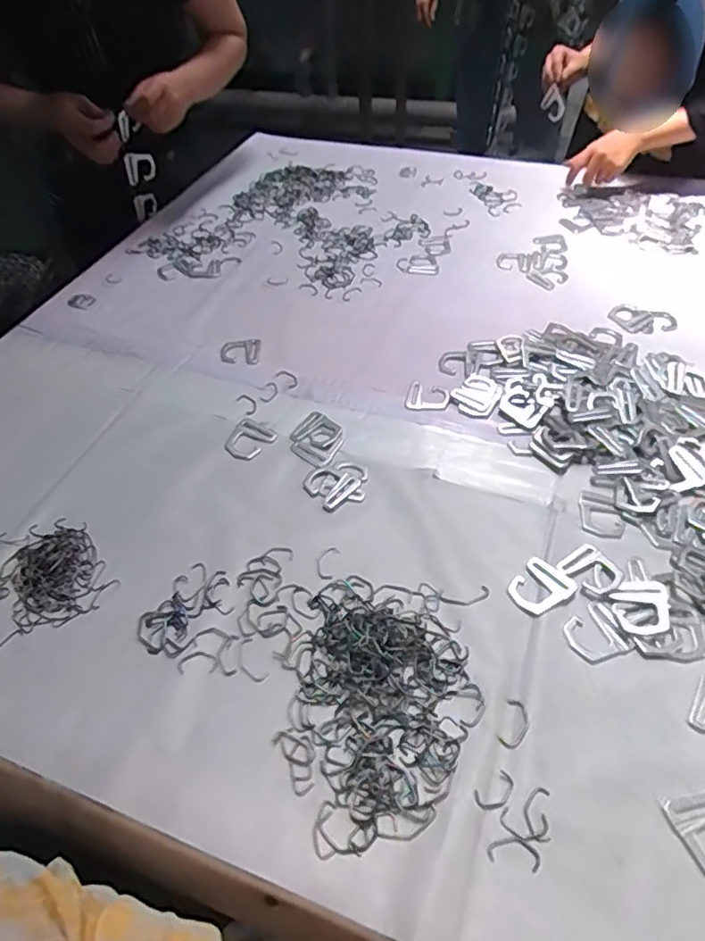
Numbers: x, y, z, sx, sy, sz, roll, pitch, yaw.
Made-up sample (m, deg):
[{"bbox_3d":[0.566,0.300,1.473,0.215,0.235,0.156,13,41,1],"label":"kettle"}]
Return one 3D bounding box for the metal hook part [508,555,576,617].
[{"bbox_3d":[0.169,0.106,0.522,0.054,0.004,0.045,-38,58,-25],"label":"metal hook part"}]

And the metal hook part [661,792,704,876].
[{"bbox_3d":[0.245,0.249,0.395,0.047,0.004,0.051,-8,50,-4],"label":"metal hook part"}]

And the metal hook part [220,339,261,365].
[{"bbox_3d":[-0.148,-0.158,0.773,0.053,0.004,0.052,-2,50,1],"label":"metal hook part"}]

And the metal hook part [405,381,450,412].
[{"bbox_3d":[0.092,-0.089,0.700,0.050,0.004,0.046,11,52,11],"label":"metal hook part"}]

